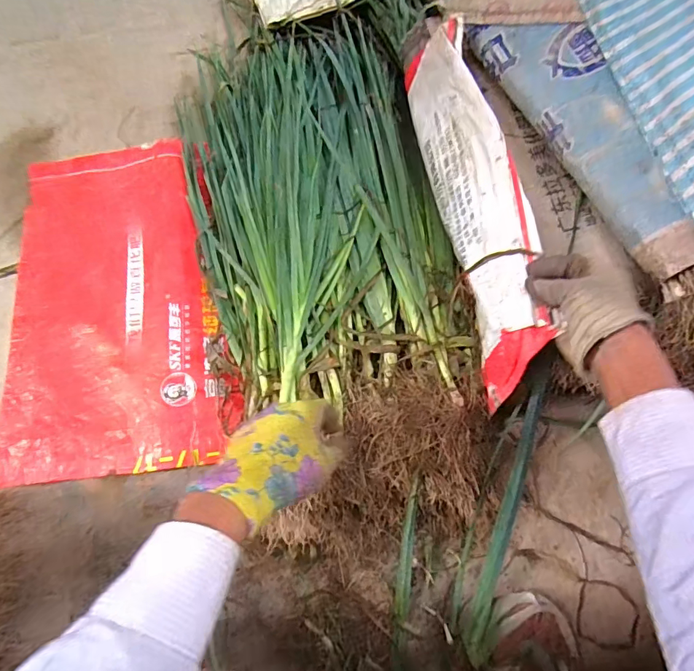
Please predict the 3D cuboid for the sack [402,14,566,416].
[{"bbox_3d":[0.154,-0.196,0.584,0.064,0.144,0.532,-7,68,-3],"label":"sack"}]

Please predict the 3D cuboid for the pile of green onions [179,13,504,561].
[{"bbox_3d":[-0.029,-0.149,0.679,0.360,0.138,0.853,-15,70,-6],"label":"pile of green onions"}]

